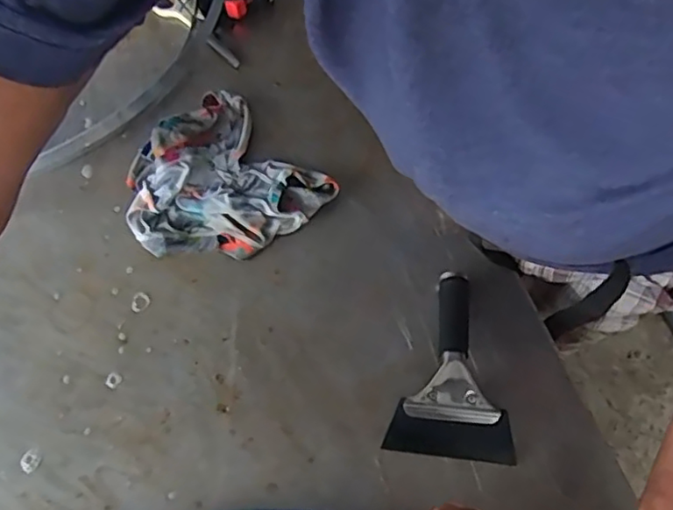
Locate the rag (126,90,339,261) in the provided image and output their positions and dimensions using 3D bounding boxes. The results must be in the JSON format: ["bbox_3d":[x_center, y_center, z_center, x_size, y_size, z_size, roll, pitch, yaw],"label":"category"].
[{"bbox_3d":[-0.134,-0.079,0.669,0.196,0.041,0.193,-40,73,-16],"label":"rag"}]

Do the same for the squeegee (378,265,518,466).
[{"bbox_3d":[0.115,0.104,0.592,0.113,0.026,0.175,7,67,2],"label":"squeegee"}]

